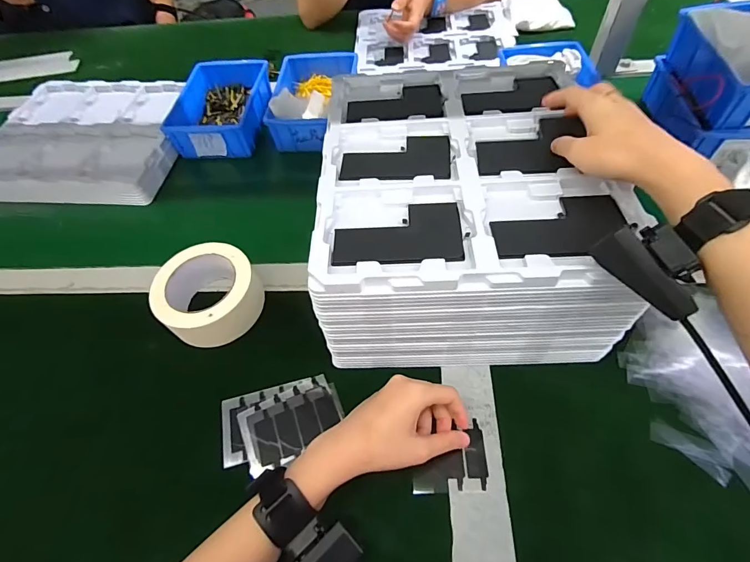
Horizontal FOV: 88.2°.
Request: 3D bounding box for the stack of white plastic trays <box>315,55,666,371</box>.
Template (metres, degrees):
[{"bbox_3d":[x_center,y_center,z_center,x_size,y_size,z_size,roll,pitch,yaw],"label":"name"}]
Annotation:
[{"bbox_3d":[0.087,-0.083,0.428,0.262,0.146,0.310,-2,56,3],"label":"stack of white plastic trays"}]

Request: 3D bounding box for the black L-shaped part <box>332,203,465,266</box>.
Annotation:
[{"bbox_3d":[0.019,-0.040,0.325,0.105,0.004,0.064,-3,56,3],"label":"black L-shaped part"}]

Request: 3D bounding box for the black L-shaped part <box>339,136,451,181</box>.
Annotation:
[{"bbox_3d":[0.021,-0.121,0.382,0.106,0.005,0.065,-2,56,3],"label":"black L-shaped part"}]

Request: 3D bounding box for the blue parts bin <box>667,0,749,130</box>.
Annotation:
[{"bbox_3d":[0.487,-0.287,0.505,0.141,0.070,0.200,4,56,7],"label":"blue parts bin"}]

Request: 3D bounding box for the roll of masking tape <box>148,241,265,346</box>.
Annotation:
[{"bbox_3d":[-0.189,0.015,0.444,0.109,0.058,0.103,-41,62,-21],"label":"roll of masking tape"}]

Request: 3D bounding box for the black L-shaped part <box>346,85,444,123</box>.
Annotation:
[{"bbox_3d":[0.022,-0.200,0.436,0.105,0.006,0.068,-2,56,3],"label":"black L-shaped part"}]

